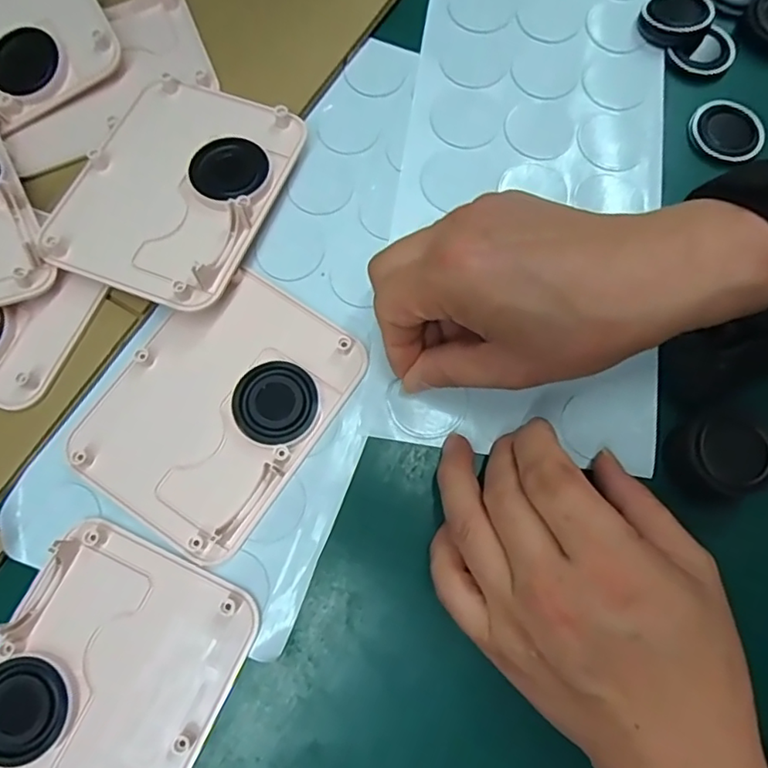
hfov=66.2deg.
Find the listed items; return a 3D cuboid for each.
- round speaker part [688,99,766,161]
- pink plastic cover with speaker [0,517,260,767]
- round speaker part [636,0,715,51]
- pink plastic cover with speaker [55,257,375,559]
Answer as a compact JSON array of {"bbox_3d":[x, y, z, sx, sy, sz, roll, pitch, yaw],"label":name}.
[{"bbox_3d":[0.193,-0.143,0.332,0.039,0.007,0.037,-1,72,2],"label":"round speaker part"},{"bbox_3d":[-0.119,0.130,0.243,0.095,0.015,0.125,25,75,9],"label":"pink plastic cover with speaker"},{"bbox_3d":[0.172,-0.216,0.347,0.038,0.014,0.040,-1,72,2],"label":"round speaker part"},{"bbox_3d":[-0.078,0.008,0.279,0.095,0.007,0.124,32,76,11],"label":"pink plastic cover with speaker"}]

